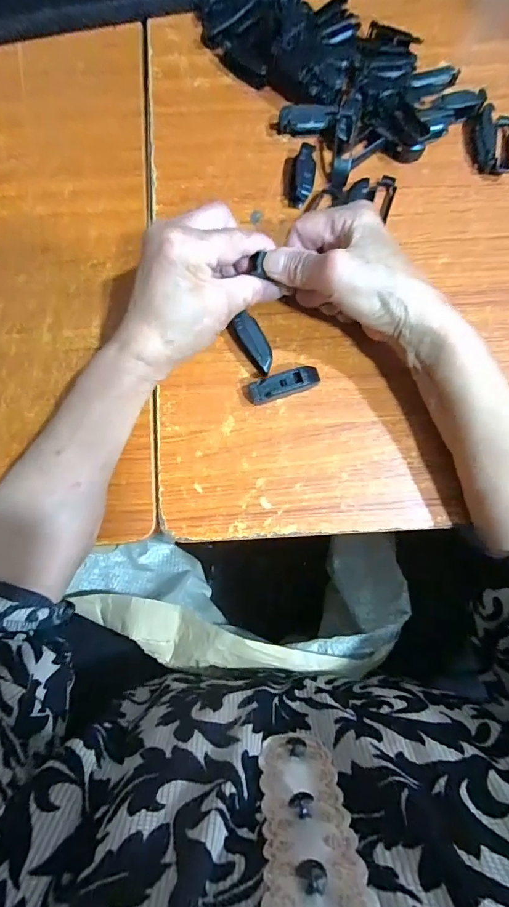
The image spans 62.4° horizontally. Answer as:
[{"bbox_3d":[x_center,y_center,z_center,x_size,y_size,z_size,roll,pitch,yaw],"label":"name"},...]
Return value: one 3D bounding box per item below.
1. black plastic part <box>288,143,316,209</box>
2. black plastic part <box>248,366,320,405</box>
[{"bbox_3d":[0.041,-0.229,0.345,0.018,0.013,0.047,13,103,2],"label":"black plastic part"},{"bbox_3d":[0.023,-0.053,0.328,0.057,0.015,0.018,-20,83,-2],"label":"black plastic part"}]

